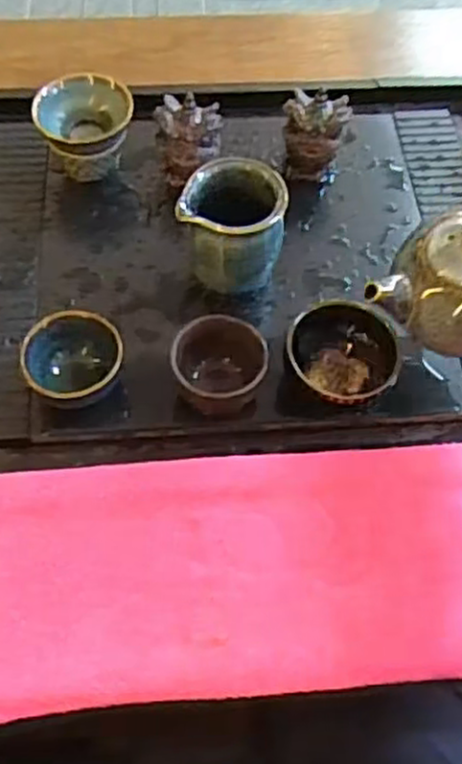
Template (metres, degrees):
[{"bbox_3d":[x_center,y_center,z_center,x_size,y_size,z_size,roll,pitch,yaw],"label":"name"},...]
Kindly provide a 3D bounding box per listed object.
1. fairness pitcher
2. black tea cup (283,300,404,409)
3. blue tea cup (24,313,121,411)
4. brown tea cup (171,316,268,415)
[{"bbox_3d":[0.001,-0.099,0.511,0.071,0.087,0.065,4,59,0],"label":"fairness pitcher"},{"bbox_3d":[0.075,-0.022,0.480,0.071,0.048,0.063,25,61,12],"label":"black tea cup"},{"bbox_3d":[-0.100,-0.013,0.470,0.060,0.046,0.056,1,59,-2],"label":"blue tea cup"},{"bbox_3d":[-0.008,-0.006,0.476,0.060,0.053,0.055,2,59,-1],"label":"brown tea cup"}]

